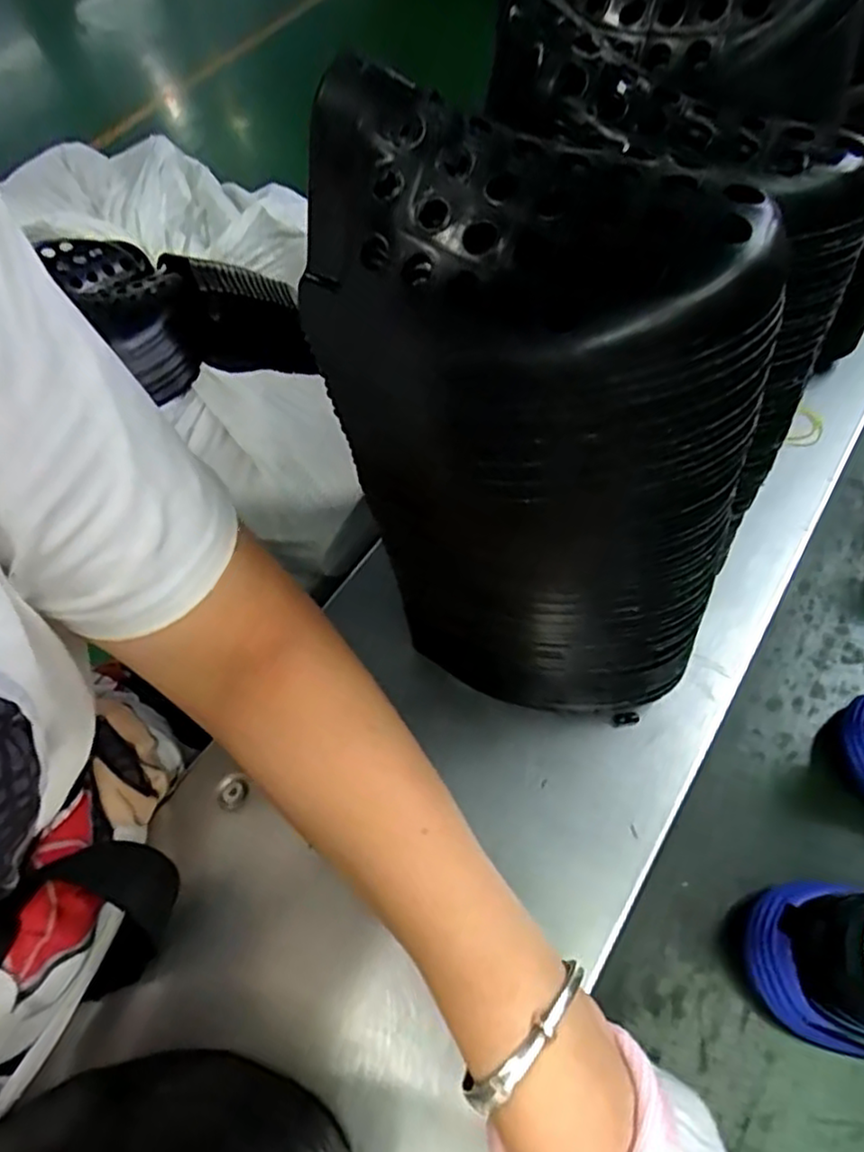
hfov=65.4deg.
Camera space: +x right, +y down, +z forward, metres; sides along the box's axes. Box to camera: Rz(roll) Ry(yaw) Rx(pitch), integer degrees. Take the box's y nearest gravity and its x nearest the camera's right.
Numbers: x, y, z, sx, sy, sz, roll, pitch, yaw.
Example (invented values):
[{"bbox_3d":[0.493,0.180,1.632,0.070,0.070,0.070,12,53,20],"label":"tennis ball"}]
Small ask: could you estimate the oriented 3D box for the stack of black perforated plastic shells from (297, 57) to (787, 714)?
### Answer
[{"bbox_3d":[0.041,-0.029,0.297,0.163,0.281,0.067,17,64,16],"label":"stack of black perforated plastic shells"}]

